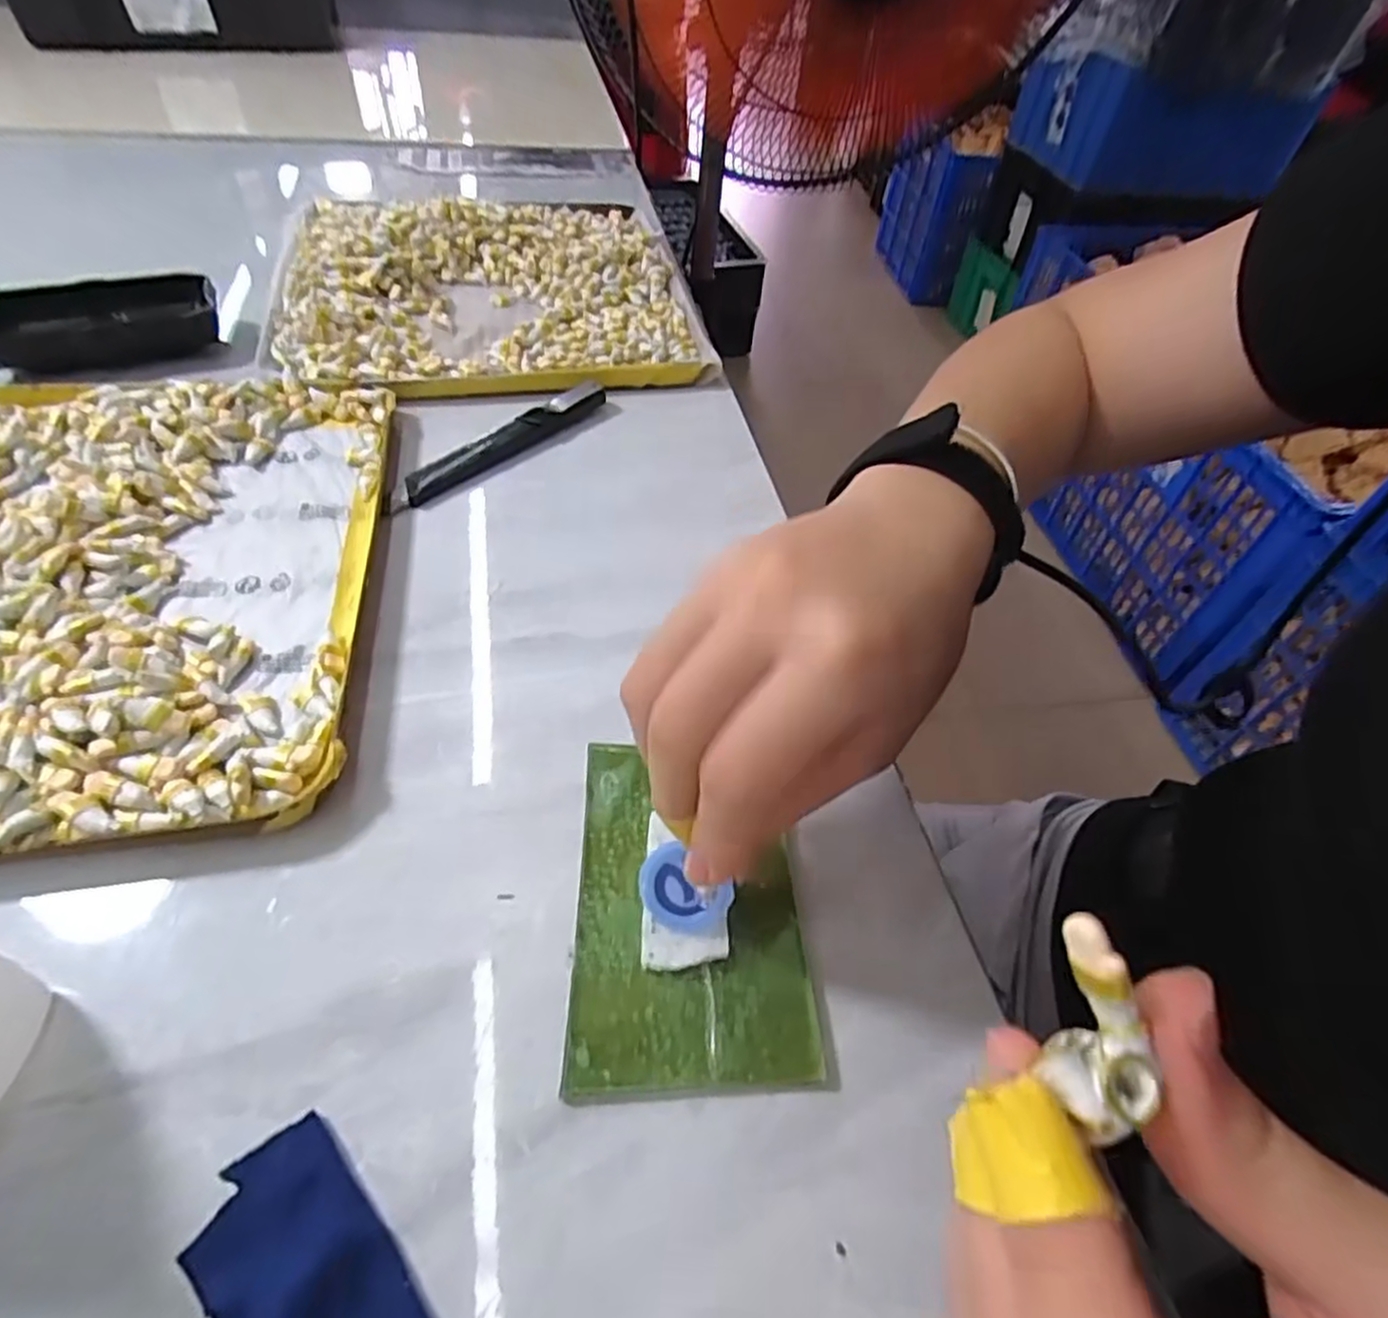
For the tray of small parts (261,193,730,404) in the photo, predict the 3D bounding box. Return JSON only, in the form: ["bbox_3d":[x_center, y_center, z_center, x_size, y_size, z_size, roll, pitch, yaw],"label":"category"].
[{"bbox_3d":[-0.126,-0.230,0.442,0.231,0.027,0.213,-8,51,-13],"label":"tray of small parts"}]

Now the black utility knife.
[{"bbox_3d":[-0.095,-0.107,0.354,0.022,0.009,0.129,34,55,21],"label":"black utility knife"}]

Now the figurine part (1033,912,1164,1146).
[{"bbox_3d":[0.059,0.053,0.107,0.013,0.010,0.029,2,79,-4],"label":"figurine part"}]

